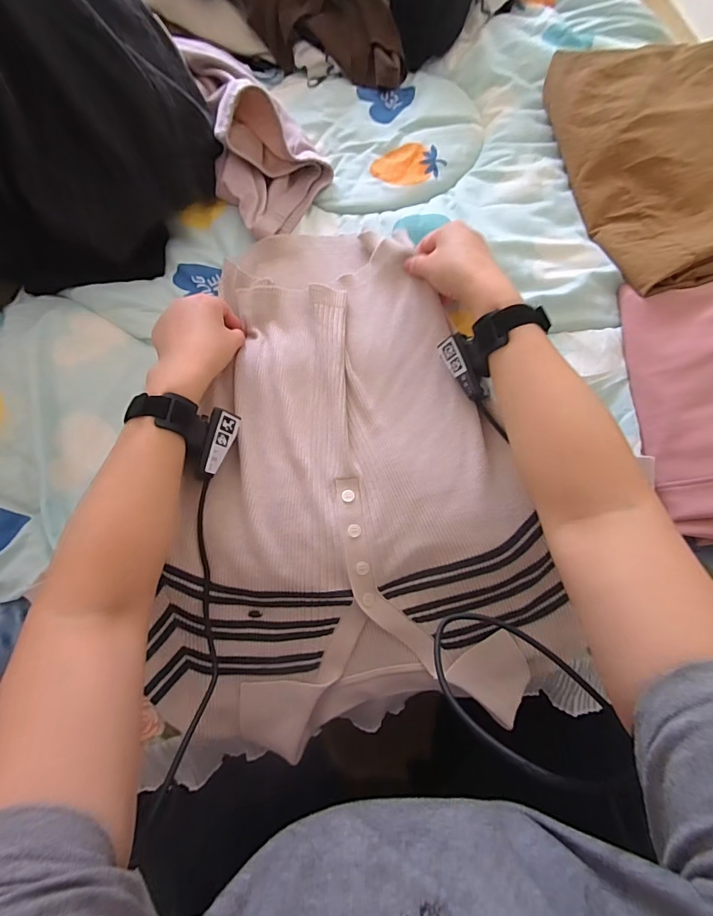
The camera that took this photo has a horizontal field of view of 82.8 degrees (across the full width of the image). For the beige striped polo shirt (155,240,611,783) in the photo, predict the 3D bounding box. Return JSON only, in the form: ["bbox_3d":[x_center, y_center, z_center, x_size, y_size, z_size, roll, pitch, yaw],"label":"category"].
[{"bbox_3d":[-0.039,0.002,0.435,0.391,0.062,0.550,-12,74,-2],"label":"beige striped polo shirt"}]

